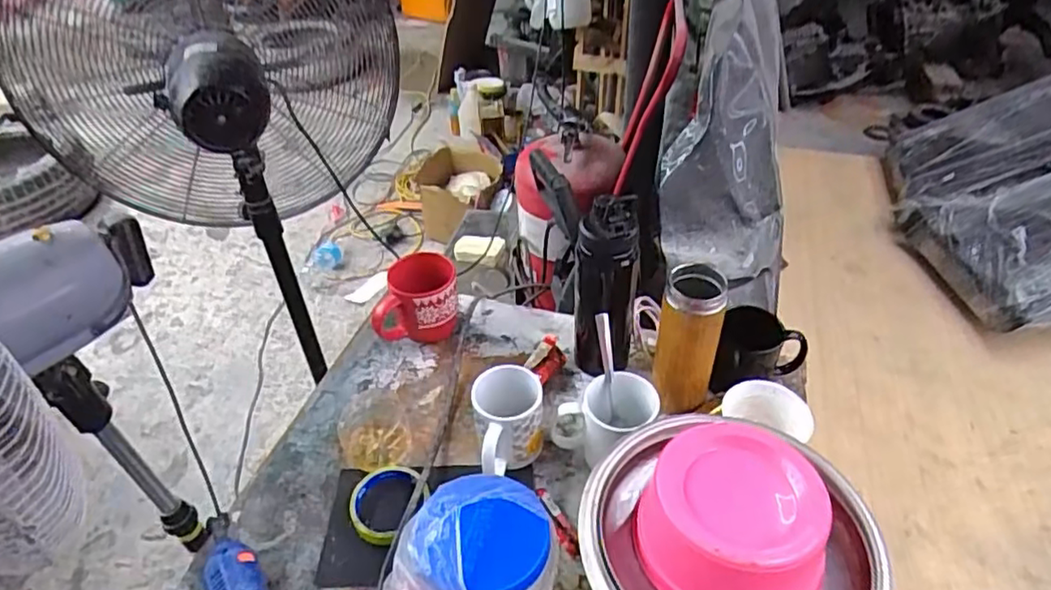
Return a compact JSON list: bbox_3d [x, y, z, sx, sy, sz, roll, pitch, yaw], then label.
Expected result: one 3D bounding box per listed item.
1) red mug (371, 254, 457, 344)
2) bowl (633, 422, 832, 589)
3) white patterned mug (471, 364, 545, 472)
[{"bbox_3d":[-0.151,0.010,0.896,0.113,0.108,0.089,-3,40,0],"label":"red mug"},{"bbox_3d":[0.176,0.189,0.542,0.142,0.076,0.143,-2,40,2],"label":"bowl"},{"bbox_3d":[-0.019,0.151,0.744,0.078,0.093,0.108,-9,40,-7],"label":"white patterned mug"}]

